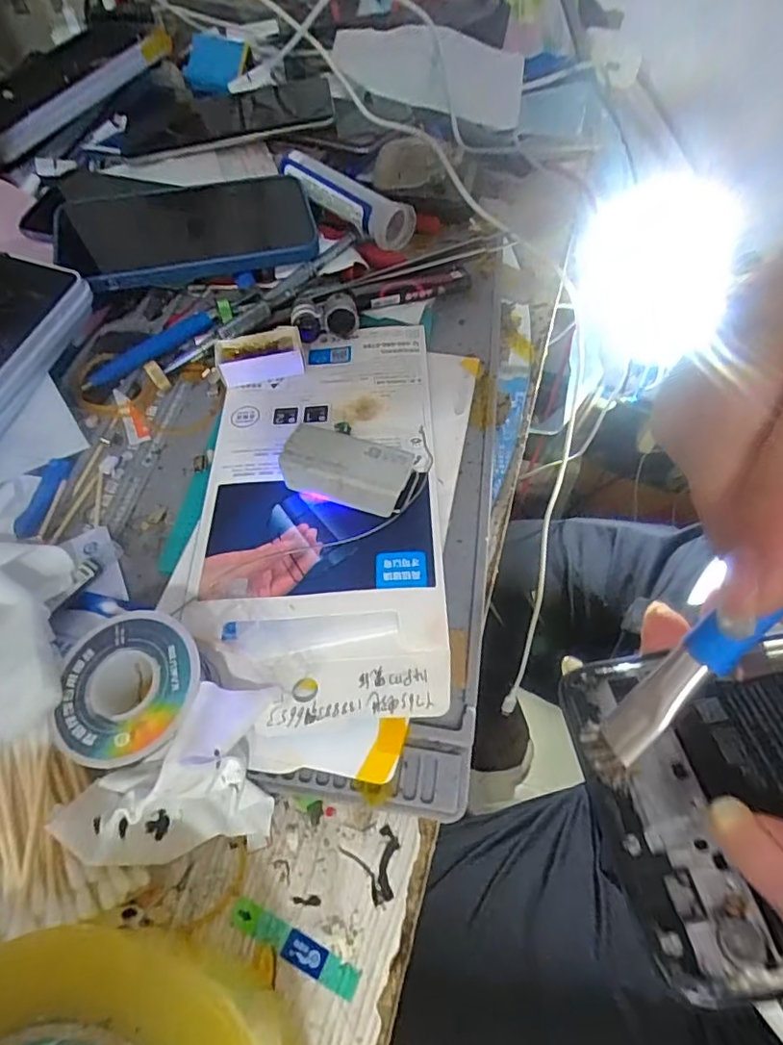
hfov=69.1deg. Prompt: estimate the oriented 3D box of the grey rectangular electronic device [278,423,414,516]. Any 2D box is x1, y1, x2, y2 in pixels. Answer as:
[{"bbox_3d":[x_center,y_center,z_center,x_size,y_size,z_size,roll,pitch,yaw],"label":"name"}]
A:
[{"bbox_3d":[-0.021,-0.024,0.269,0.059,0.022,0.032,14,58,14],"label":"grey rectangular electronic device"}]

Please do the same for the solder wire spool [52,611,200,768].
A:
[{"bbox_3d":[-0.093,0.064,0.211,0.049,0.029,0.051,-2,55,3],"label":"solder wire spool"}]

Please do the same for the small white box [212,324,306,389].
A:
[{"bbox_3d":[-0.074,-0.093,0.321,0.047,0.019,0.022,-15,56,-6],"label":"small white box"}]

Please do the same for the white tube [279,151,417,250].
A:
[{"bbox_3d":[-0.035,-0.236,0.411,0.109,0.032,0.028,33,63,4],"label":"white tube"}]

